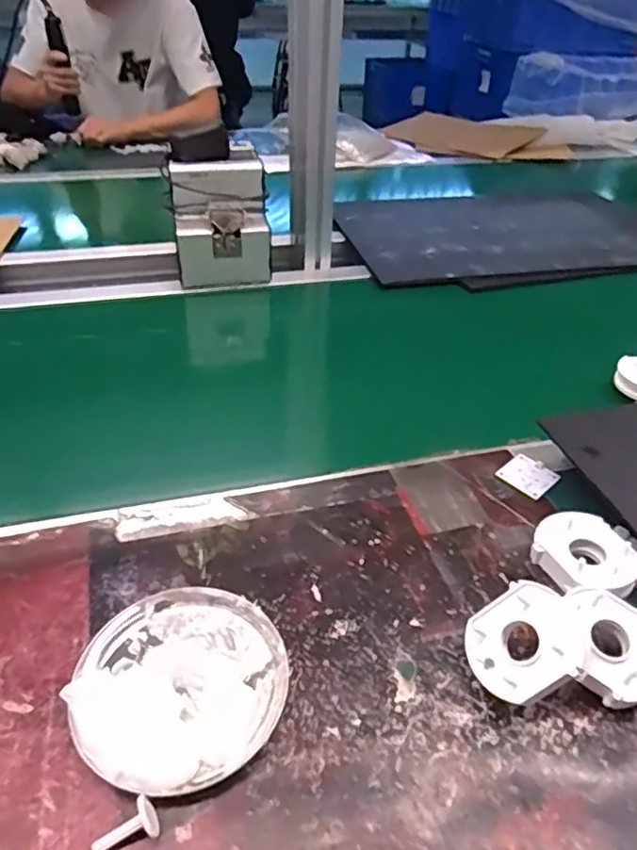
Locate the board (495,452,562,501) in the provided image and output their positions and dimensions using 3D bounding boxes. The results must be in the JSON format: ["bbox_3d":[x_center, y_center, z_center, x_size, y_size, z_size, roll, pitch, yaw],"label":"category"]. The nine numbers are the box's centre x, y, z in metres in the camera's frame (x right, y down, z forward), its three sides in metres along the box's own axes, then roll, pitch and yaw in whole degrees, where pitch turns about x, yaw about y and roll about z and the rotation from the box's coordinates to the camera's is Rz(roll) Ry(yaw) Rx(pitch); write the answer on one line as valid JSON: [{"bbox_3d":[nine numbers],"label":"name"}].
[{"bbox_3d":[0.189,0.045,0.542,0.047,0.004,0.043,-30,47,-33],"label":"board"}]

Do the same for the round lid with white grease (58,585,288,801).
[{"bbox_3d":[-0.087,0.158,0.377,0.124,0.016,0.127,1,38,-1],"label":"round lid with white grease"}]

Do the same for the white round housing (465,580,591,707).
[{"bbox_3d":[0.128,0.135,0.374,0.071,0.013,0.062,-43,49,6],"label":"white round housing"}]

